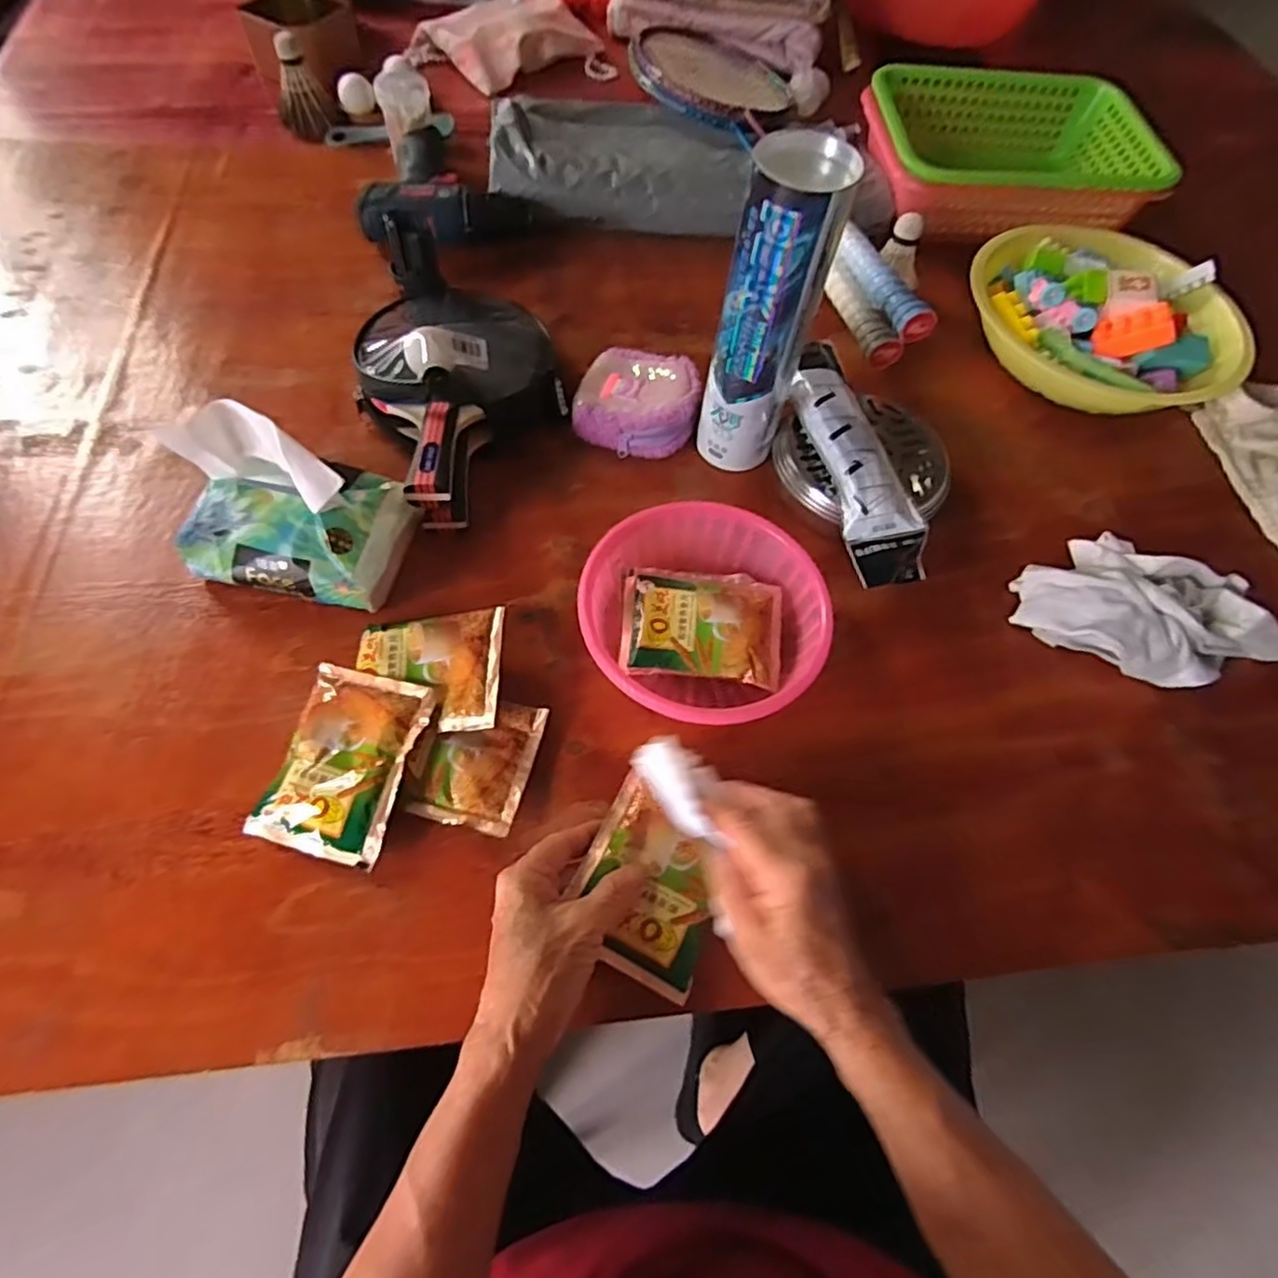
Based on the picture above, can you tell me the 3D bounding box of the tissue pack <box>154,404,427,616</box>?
[{"bbox_3d":[-0.239,-0.095,0.467,0.136,0.113,0.105,10,61,2],"label":"tissue pack"}]

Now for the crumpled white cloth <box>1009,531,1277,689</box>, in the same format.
[{"bbox_3d":[0.396,-0.013,0.510,0.205,0.052,0.103,19,61,6],"label":"crumpled white cloth"}]

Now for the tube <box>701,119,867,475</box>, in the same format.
[{"bbox_3d":[0.091,-0.228,0.492,0.067,0.215,0.066,13,61,3],"label":"tube"}]

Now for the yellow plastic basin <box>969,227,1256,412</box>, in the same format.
[{"bbox_3d":[0.439,-0.303,0.648,0.228,0.074,0.252,-32,68,-20],"label":"yellow plastic basin"}]

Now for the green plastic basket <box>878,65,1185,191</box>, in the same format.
[{"bbox_3d":[0.410,-0.550,0.767,0.295,0.086,0.200,1,61,-4],"label":"green plastic basket"}]

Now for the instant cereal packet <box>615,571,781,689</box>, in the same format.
[{"bbox_3d":[0.045,-0.013,0.480,0.110,0.014,0.087,5,59,1],"label":"instant cereal packet"}]

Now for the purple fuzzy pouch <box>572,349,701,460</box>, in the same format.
[{"bbox_3d":[-0.002,-0.211,0.593,0.105,0.043,0.110,10,61,1],"label":"purple fuzzy pouch"}]

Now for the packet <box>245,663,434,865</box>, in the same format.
[{"bbox_3d":[-0.185,0.076,0.423,0.082,0.009,0.112,14,69,10],"label":"packet"}]

